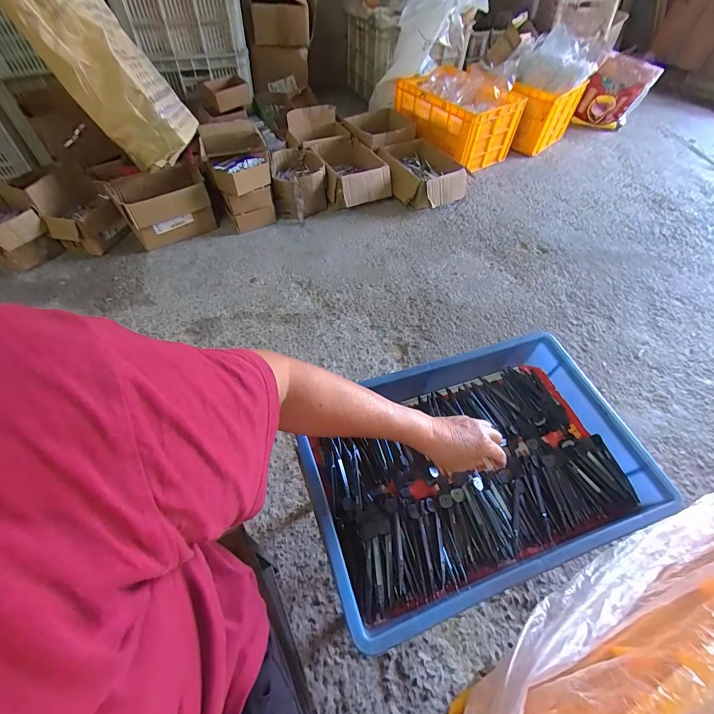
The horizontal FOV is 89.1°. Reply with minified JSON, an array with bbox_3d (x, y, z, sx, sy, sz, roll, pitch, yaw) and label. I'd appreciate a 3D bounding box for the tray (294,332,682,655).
[{"bbox_3d":[0.156,0.143,0.502,0.425,0.089,0.282,-15,56,-13],"label":"tray"}]

